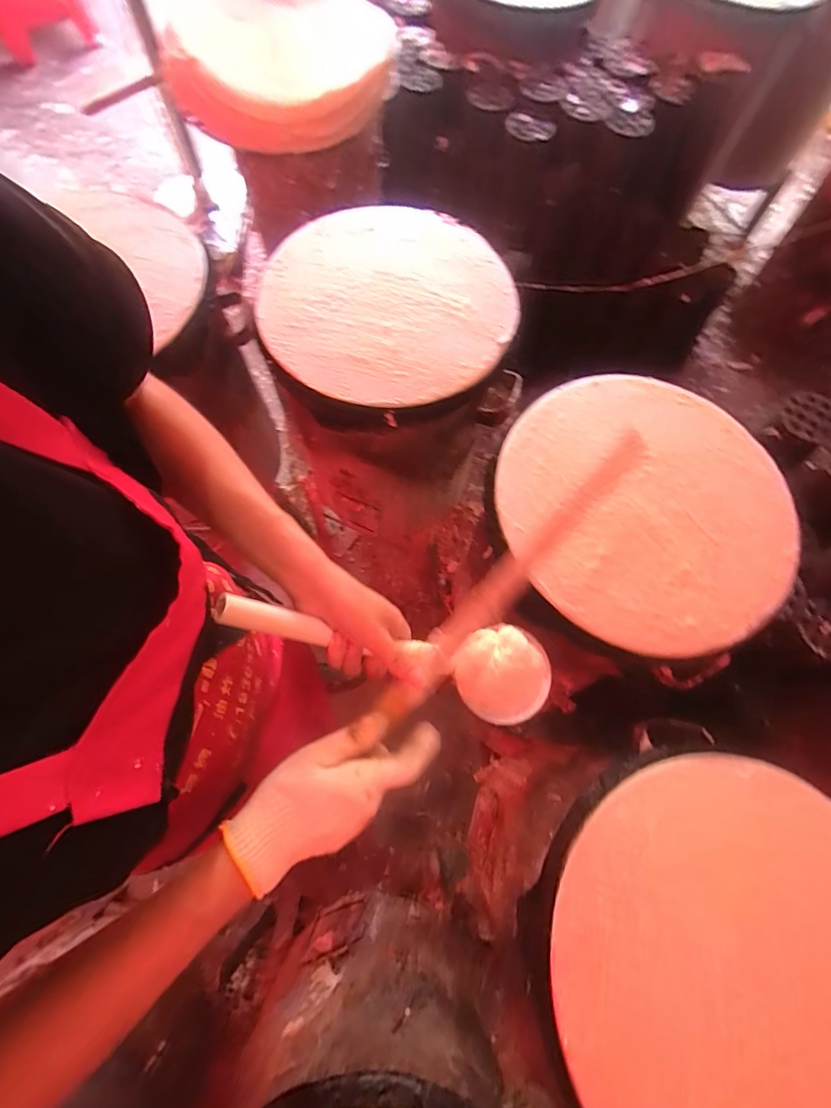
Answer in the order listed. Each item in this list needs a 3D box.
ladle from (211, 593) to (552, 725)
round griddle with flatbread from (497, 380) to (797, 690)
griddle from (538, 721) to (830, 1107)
[{"bbox_3d":[-0.009,0.081,0.405,0.321,0.051,0.091,23,70,-31],"label":"ladle"},{"bbox_3d":[0.283,-0.059,0.566,0.356,0.029,0.372,2,70,-5],"label":"round griddle with flatbread"},{"bbox_3d":[0.303,0.386,0.427,0.351,0.036,0.361,0,72,1],"label":"griddle"}]

